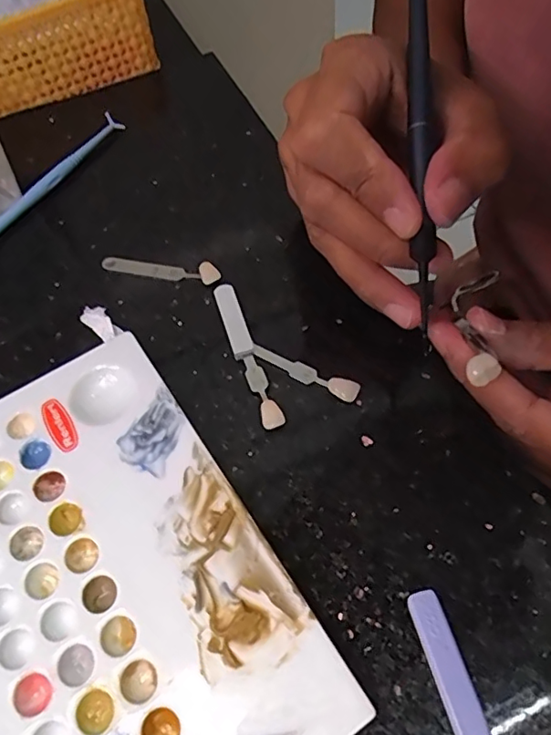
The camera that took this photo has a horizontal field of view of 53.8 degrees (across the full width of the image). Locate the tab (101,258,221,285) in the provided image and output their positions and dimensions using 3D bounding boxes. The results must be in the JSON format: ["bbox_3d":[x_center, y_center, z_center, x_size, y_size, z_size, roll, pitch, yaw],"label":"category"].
[{"bbox_3d":[-0.051,-0.045,0.242,0.056,0.005,0.010,13,60,11],"label":"tab"}]

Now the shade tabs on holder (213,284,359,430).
[{"bbox_3d":[0.002,-0.009,0.216,0.037,0.008,0.067,-20,59,-9],"label":"shade tabs on holder"}]

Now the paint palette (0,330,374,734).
[{"bbox_3d":[-0.055,0.064,0.173,0.096,0.013,0.152,-30,61,-15],"label":"paint palette"}]

